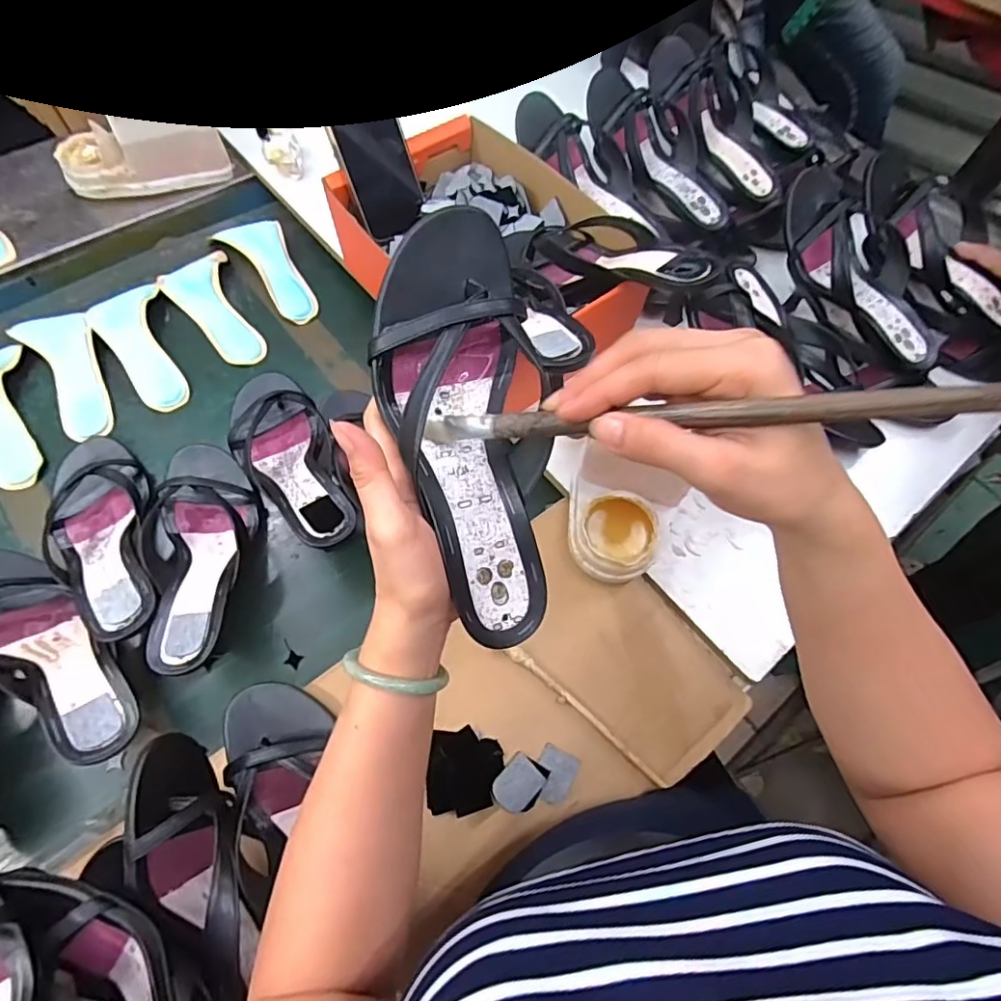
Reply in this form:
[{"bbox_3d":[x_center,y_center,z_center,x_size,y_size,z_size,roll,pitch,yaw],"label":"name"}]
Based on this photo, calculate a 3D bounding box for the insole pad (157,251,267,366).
[{"bbox_3d":[-0.332,-0.227,0.650,0.078,0.018,0.173,-33,71,-17],"label":"insole pad"}]

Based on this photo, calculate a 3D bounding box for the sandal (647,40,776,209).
[{"bbox_3d":[0.259,-0.462,0.673,0.106,0.052,0.238,-31,88,-14],"label":"sandal"}]

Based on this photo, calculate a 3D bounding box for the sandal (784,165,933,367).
[{"bbox_3d":[0.376,-0.238,0.577,0.106,0.059,0.234,-25,81,-12],"label":"sandal"}]

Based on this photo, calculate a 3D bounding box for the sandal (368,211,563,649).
[{"bbox_3d":[-0.014,-0.039,0.310,0.095,0.055,0.236,-9,87,-5],"label":"sandal"}]

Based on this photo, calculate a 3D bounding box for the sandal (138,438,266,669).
[{"bbox_3d":[-0.274,0.042,0.505,0.094,0.075,0.233,-14,67,-7],"label":"sandal"}]

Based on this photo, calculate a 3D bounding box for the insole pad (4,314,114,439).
[{"bbox_3d":[-0.463,-0.140,0.597,0.070,0.016,0.170,-33,71,-17],"label":"insole pad"}]

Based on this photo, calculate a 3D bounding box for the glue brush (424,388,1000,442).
[{"bbox_3d":[0.071,-0.034,0.241,0.256,0.019,0.012,1,61,33],"label":"glue brush"}]

